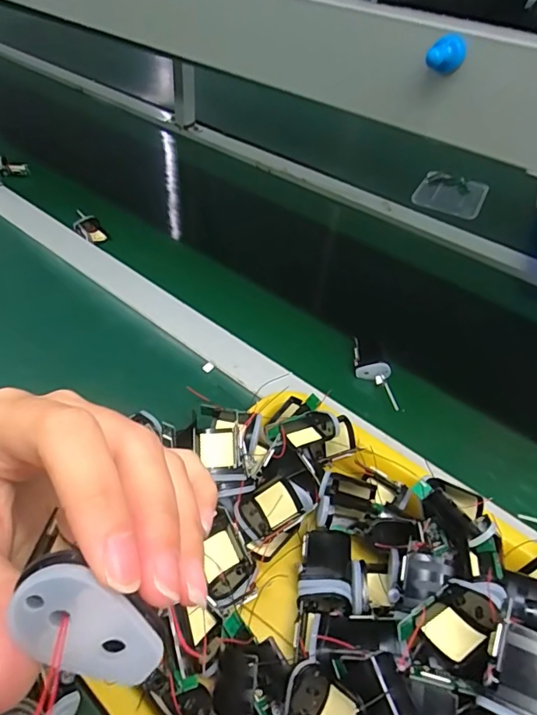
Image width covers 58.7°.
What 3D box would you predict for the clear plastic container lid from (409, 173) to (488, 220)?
[{"bbox_3d":[0.327,-0.294,0.856,0.113,0.012,0.156,22,45,17],"label":"clear plastic container lid"}]

